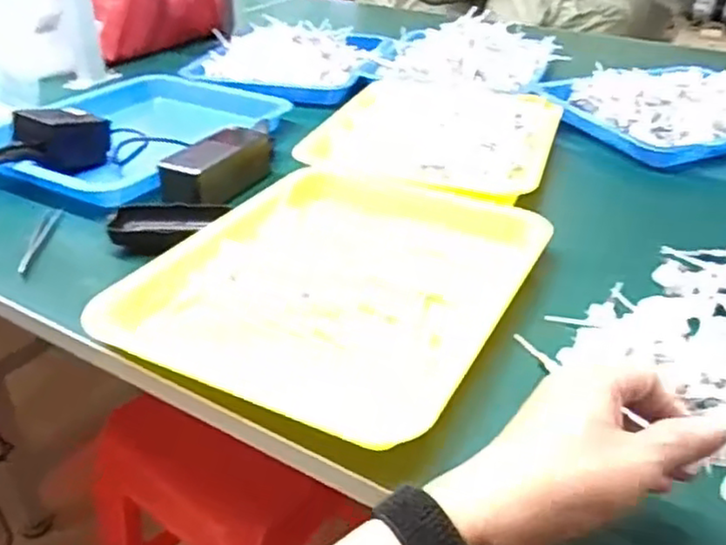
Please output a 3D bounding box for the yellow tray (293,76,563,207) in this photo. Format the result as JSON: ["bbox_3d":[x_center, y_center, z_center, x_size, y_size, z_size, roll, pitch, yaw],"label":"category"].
[{"bbox_3d":[0.089,-0.168,0.795,0.253,0.024,0.293,12,34,16],"label":"yellow tray"}]

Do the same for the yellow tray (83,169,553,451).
[{"bbox_3d":[-0.009,0.001,0.552,0.257,0.028,0.308,16,35,23],"label":"yellow tray"}]

